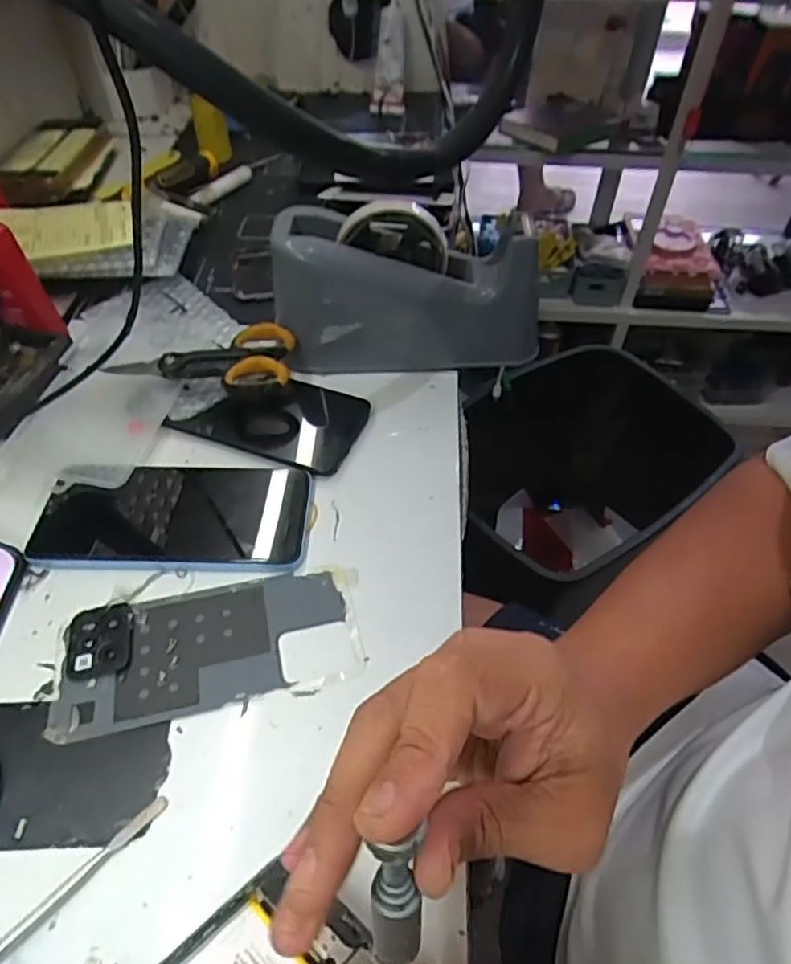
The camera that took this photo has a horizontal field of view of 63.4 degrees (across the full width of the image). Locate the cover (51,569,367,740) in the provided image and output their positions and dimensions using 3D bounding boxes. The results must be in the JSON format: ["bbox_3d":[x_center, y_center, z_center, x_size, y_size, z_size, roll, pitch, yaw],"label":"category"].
[{"bbox_3d":[-0.101,0.089,0.356,0.160,0.004,0.075,-8,49,-9],"label":"cover"}]

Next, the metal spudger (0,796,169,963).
[{"bbox_3d":[-0.165,0.194,0.256,0.008,0.008,0.167,34,55,25],"label":"metal spudger"}]

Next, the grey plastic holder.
[{"bbox_3d":[0.010,-0.144,0.488,0.199,0.116,0.058,-2,33,-3],"label":"grey plastic holder"}]

